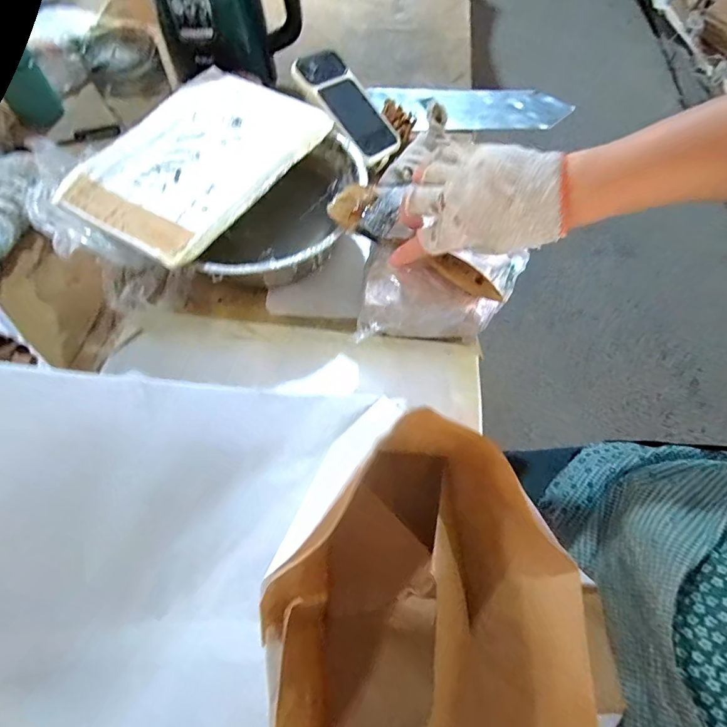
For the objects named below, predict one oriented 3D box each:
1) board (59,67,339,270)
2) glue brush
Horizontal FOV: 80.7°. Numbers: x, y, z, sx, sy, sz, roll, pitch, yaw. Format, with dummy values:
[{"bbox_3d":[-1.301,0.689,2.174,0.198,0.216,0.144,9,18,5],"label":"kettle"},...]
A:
[{"bbox_3d":[-0.171,-0.223,0.453,0.177,0.015,0.255,28,65,14],"label":"board"},{"bbox_3d":[0.051,-0.119,0.405,0.184,0.020,0.058,34,66,8],"label":"glue brush"}]

